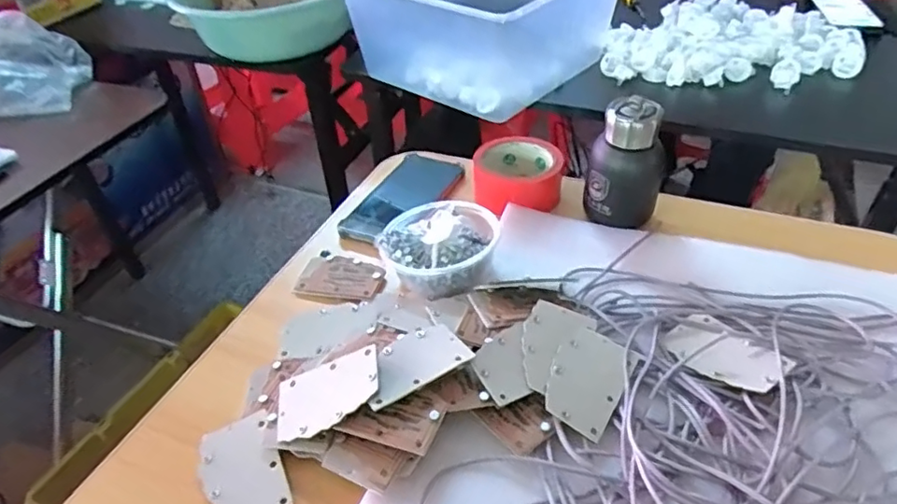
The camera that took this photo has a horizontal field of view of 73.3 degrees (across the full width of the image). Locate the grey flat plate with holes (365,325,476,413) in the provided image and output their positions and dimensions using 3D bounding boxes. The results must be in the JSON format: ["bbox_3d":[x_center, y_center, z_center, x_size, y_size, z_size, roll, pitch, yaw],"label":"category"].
[{"bbox_3d":[-0.030,0.082,0.461,0.083,0.007,0.054,-23,34,-21],"label":"grey flat plate with holes"}]

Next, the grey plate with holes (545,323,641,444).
[{"bbox_3d":[0.106,0.096,0.458,0.055,0.005,0.084,27,52,17],"label":"grey plate with holes"}]

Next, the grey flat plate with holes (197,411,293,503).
[{"bbox_3d":[-0.149,0.159,0.437,0.055,0.008,0.084,-23,44,-12],"label":"grey flat plate with holes"}]

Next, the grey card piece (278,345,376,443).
[{"bbox_3d":[-0.091,0.106,0.453,0.084,0.006,0.053,-27,44,10],"label":"grey card piece"}]

